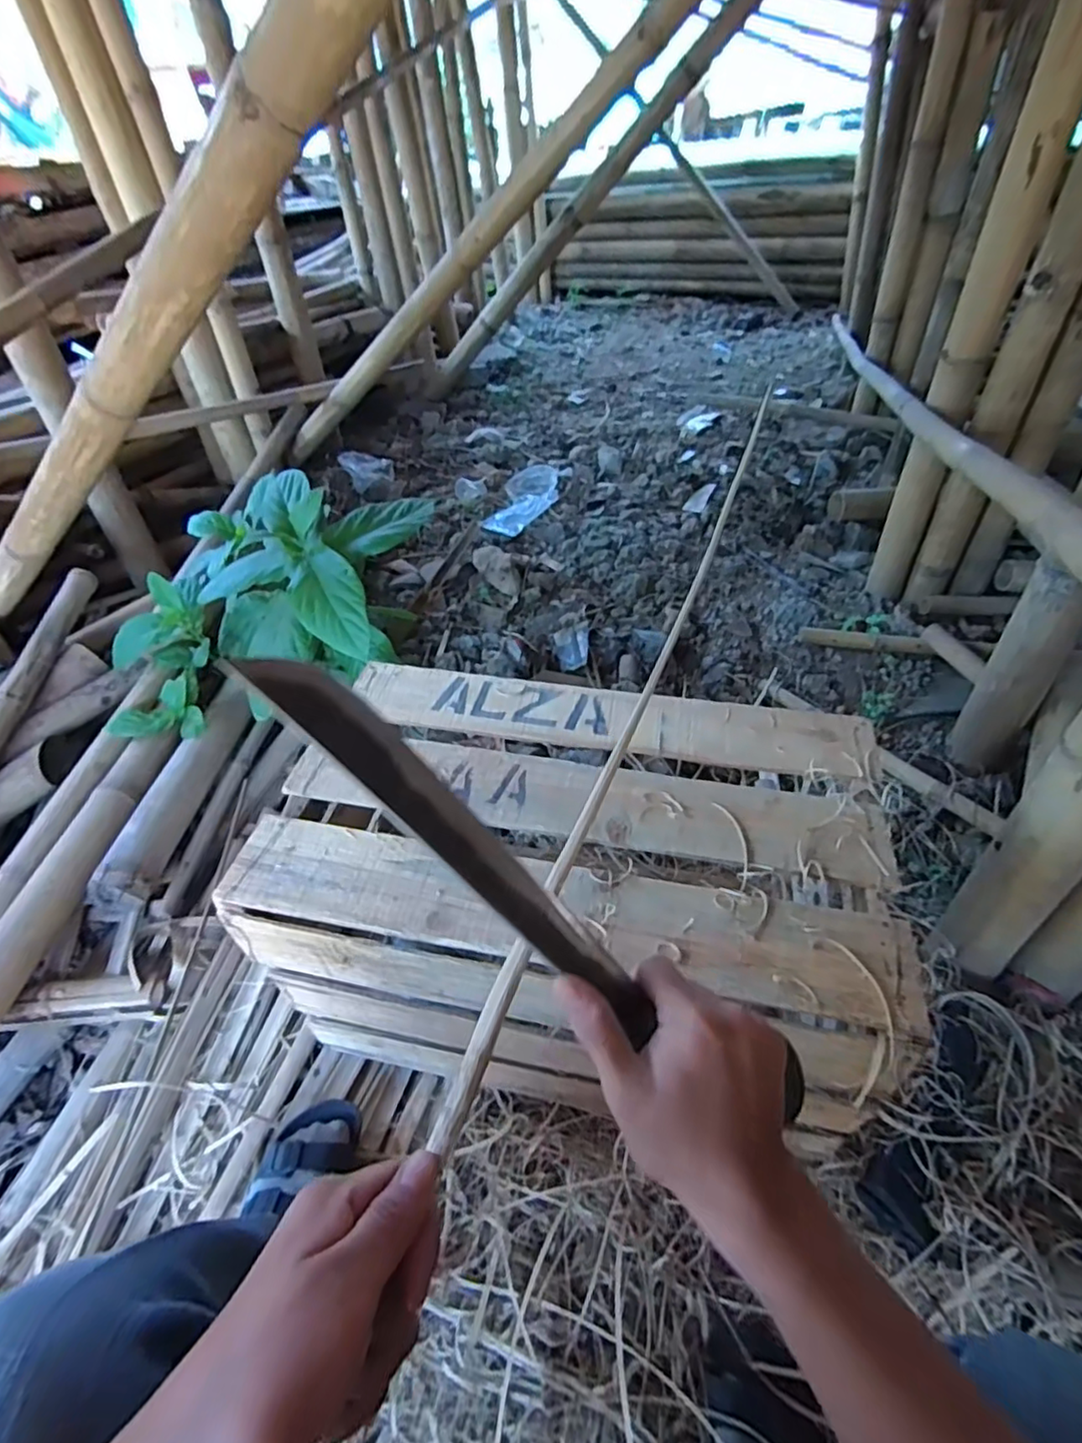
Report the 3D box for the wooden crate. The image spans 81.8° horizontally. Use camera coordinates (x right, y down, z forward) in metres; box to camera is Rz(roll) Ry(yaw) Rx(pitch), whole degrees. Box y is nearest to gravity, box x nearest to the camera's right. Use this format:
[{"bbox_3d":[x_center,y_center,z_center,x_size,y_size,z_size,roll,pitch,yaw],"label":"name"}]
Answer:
[{"bbox_3d":[0.026,0.193,0.702,0.592,0.304,0.377,7,44,9],"label":"wooden crate"}]

